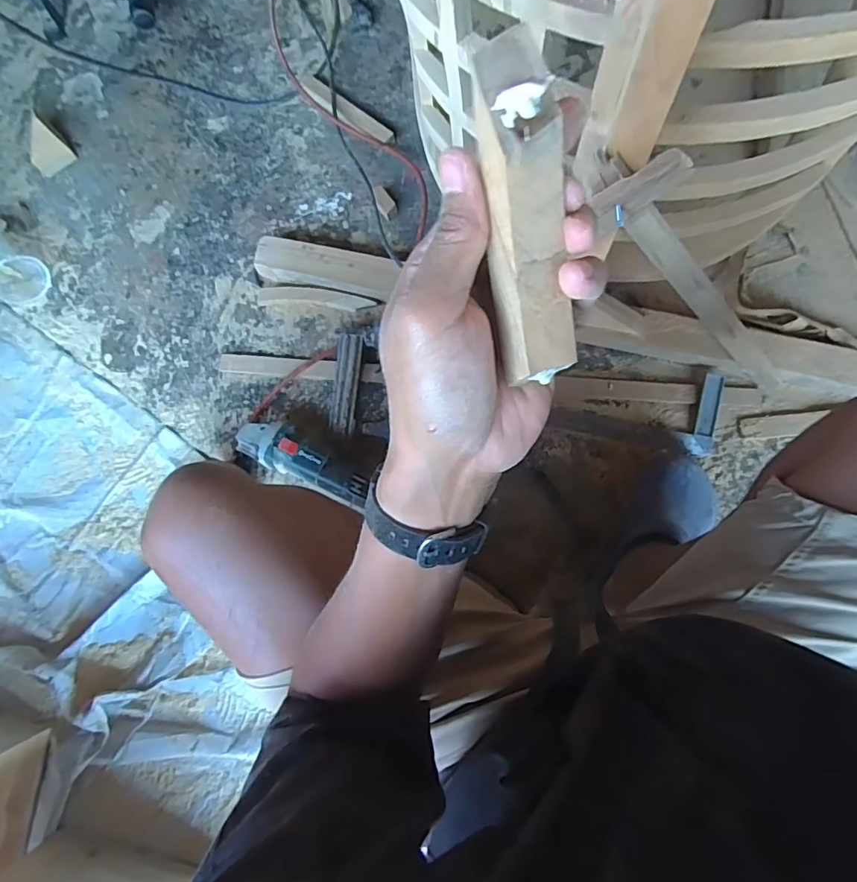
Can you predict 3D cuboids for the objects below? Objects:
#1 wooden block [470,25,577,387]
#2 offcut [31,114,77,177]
[{"bbox_3d":[0.036,-0.080,0.187,0.027,0.017,0.115,-10,110,1],"label":"wooden block"},{"bbox_3d":[-0.671,-0.510,0.905,0.053,0.057,0.073,42,86,7],"label":"offcut"}]

